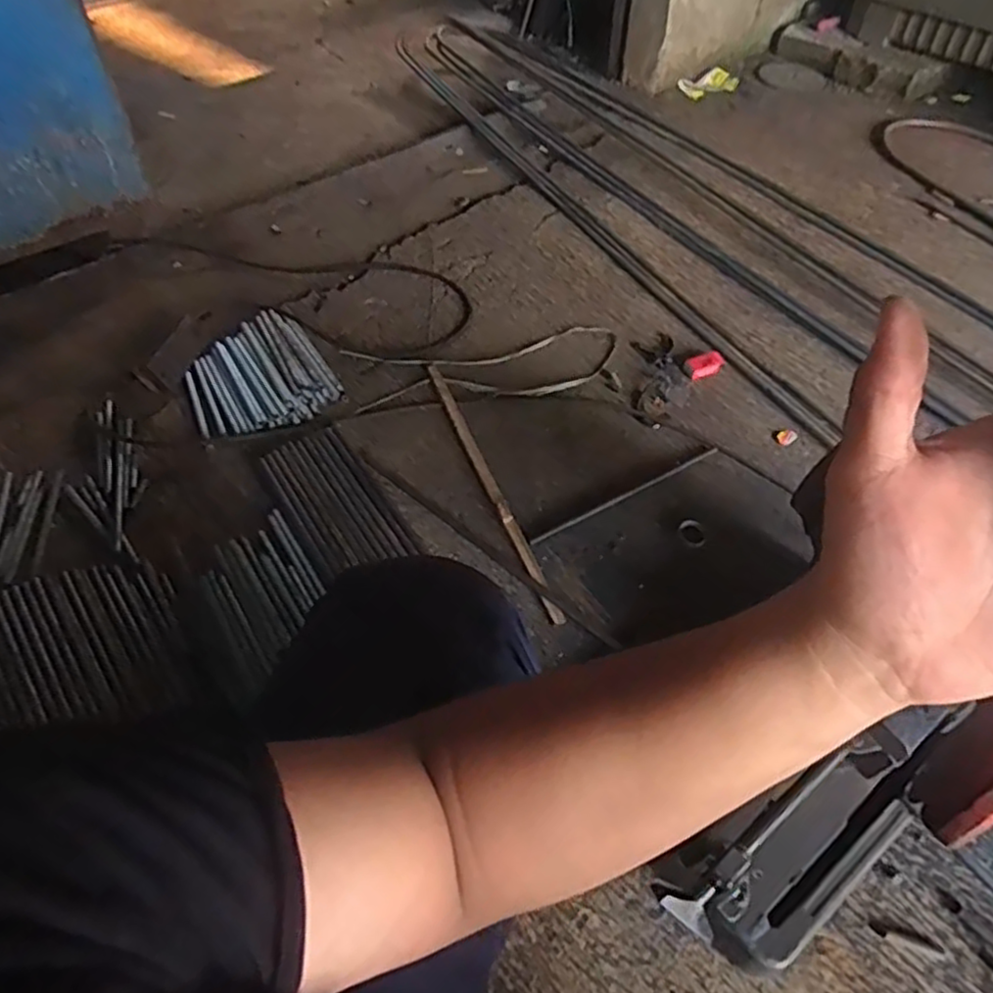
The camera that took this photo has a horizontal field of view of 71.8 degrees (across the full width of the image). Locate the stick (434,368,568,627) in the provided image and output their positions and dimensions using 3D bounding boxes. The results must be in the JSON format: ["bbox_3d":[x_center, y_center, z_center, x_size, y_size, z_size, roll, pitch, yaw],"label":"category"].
[{"bbox_3d":[-0.012,-0.024,1.036,0.020,0.018,0.498,-20,57,-12],"label":"stick"}]

